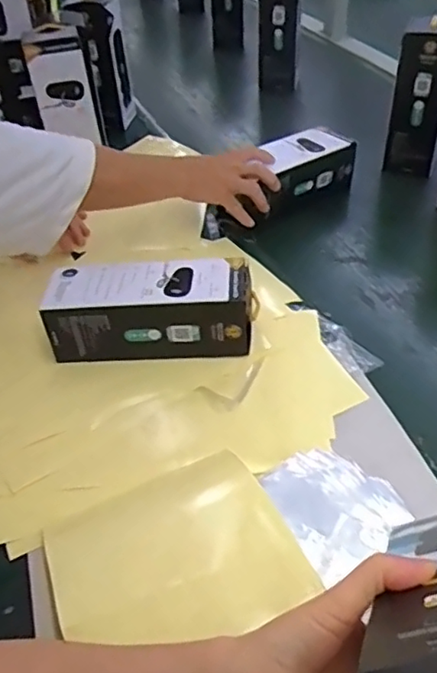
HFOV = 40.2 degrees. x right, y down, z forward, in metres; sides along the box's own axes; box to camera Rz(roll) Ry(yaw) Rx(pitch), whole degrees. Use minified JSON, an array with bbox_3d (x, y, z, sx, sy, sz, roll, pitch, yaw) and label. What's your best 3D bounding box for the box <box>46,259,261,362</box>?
[{"bbox_3d":[-0.066,-0.024,0.614,0.206,0.078,0.082,-1,43,5],"label":"box"}]

